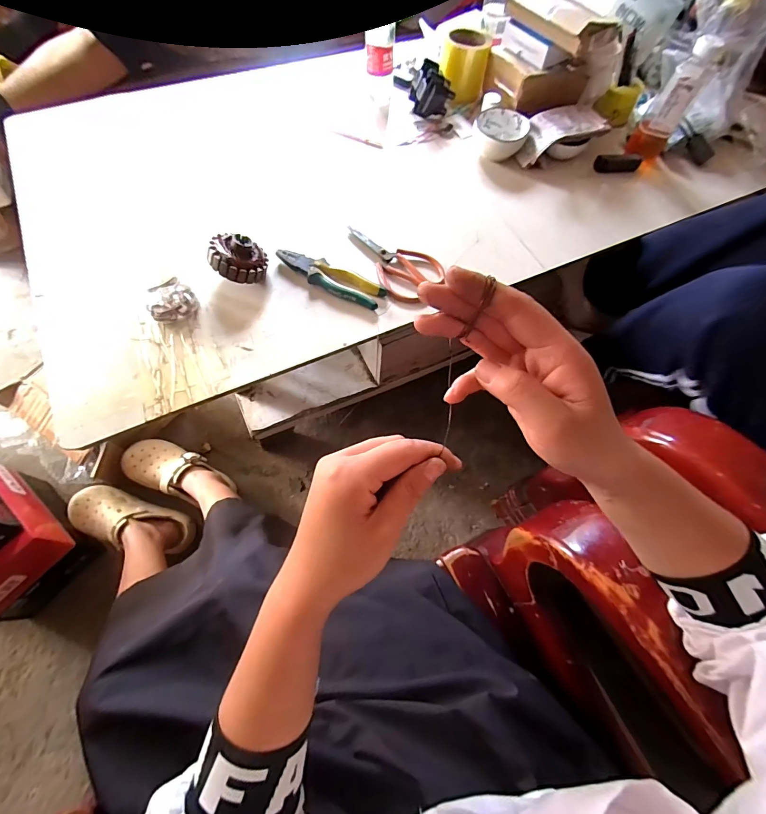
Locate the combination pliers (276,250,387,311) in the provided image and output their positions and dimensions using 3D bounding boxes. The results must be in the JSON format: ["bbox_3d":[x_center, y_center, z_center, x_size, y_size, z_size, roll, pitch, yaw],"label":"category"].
[{"bbox_3d":[-0.088,-0.212,0.624,0.185,0.023,0.049,26,67,8],"label":"combination pliers"}]

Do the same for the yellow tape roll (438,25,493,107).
[{"bbox_3d":[0.181,-0.741,0.836,0.100,0.095,0.081,-31,71,-15],"label":"yellow tape roll"}]

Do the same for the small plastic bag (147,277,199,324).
[{"bbox_3d":[-0.326,-0.163,0.589,0.068,0.021,0.065,-33,72,-16],"label":"small plastic bag"}]

